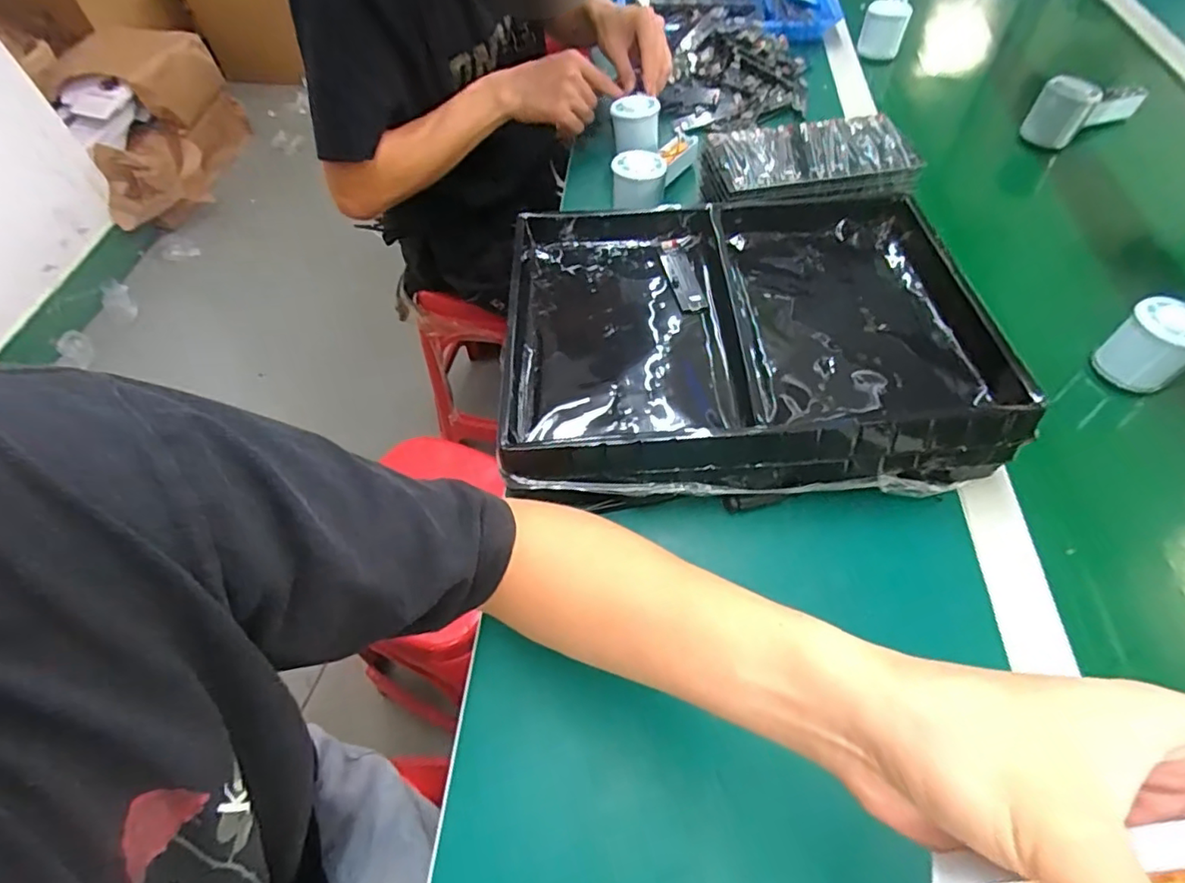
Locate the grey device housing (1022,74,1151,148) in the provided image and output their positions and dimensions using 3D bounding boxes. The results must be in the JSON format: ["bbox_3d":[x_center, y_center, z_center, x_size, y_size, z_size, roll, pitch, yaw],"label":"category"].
[{"bbox_3d":[0.590,-0.405,0.705,0.147,0.059,0.058,-27,58,-15],"label":"grey device housing"}]

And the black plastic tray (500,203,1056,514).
[{"bbox_3d":[0.120,-0.096,0.497,0.372,0.067,0.291,-3,55,1],"label":"black plastic tray"}]

